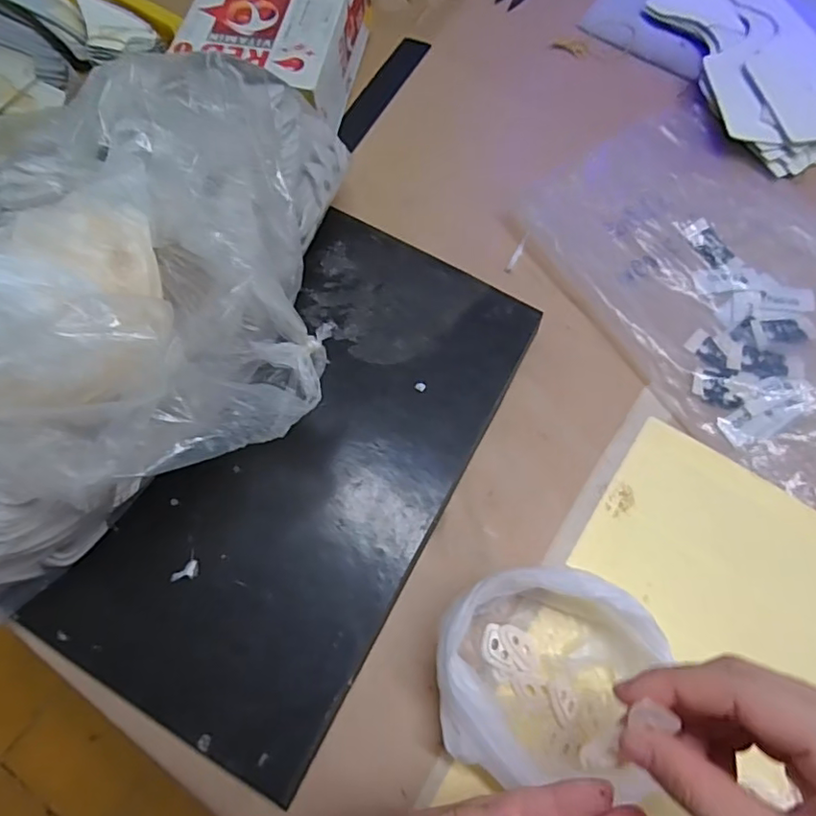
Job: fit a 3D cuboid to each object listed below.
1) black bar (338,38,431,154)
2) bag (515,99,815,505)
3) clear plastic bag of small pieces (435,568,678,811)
[{"bbox_3d":[-0.022,-0.263,0.474,0.022,0.005,0.135,26,69,9],"label":"black bar"},{"bbox_3d":[0.238,-0.104,0.403,0.231,0.029,0.276,-36,73,-15],"label":"bag"},{"bbox_3d":[0.070,0.134,0.286,0.109,0.044,0.096,7,68,1],"label":"clear plastic bag of small pieces"}]

